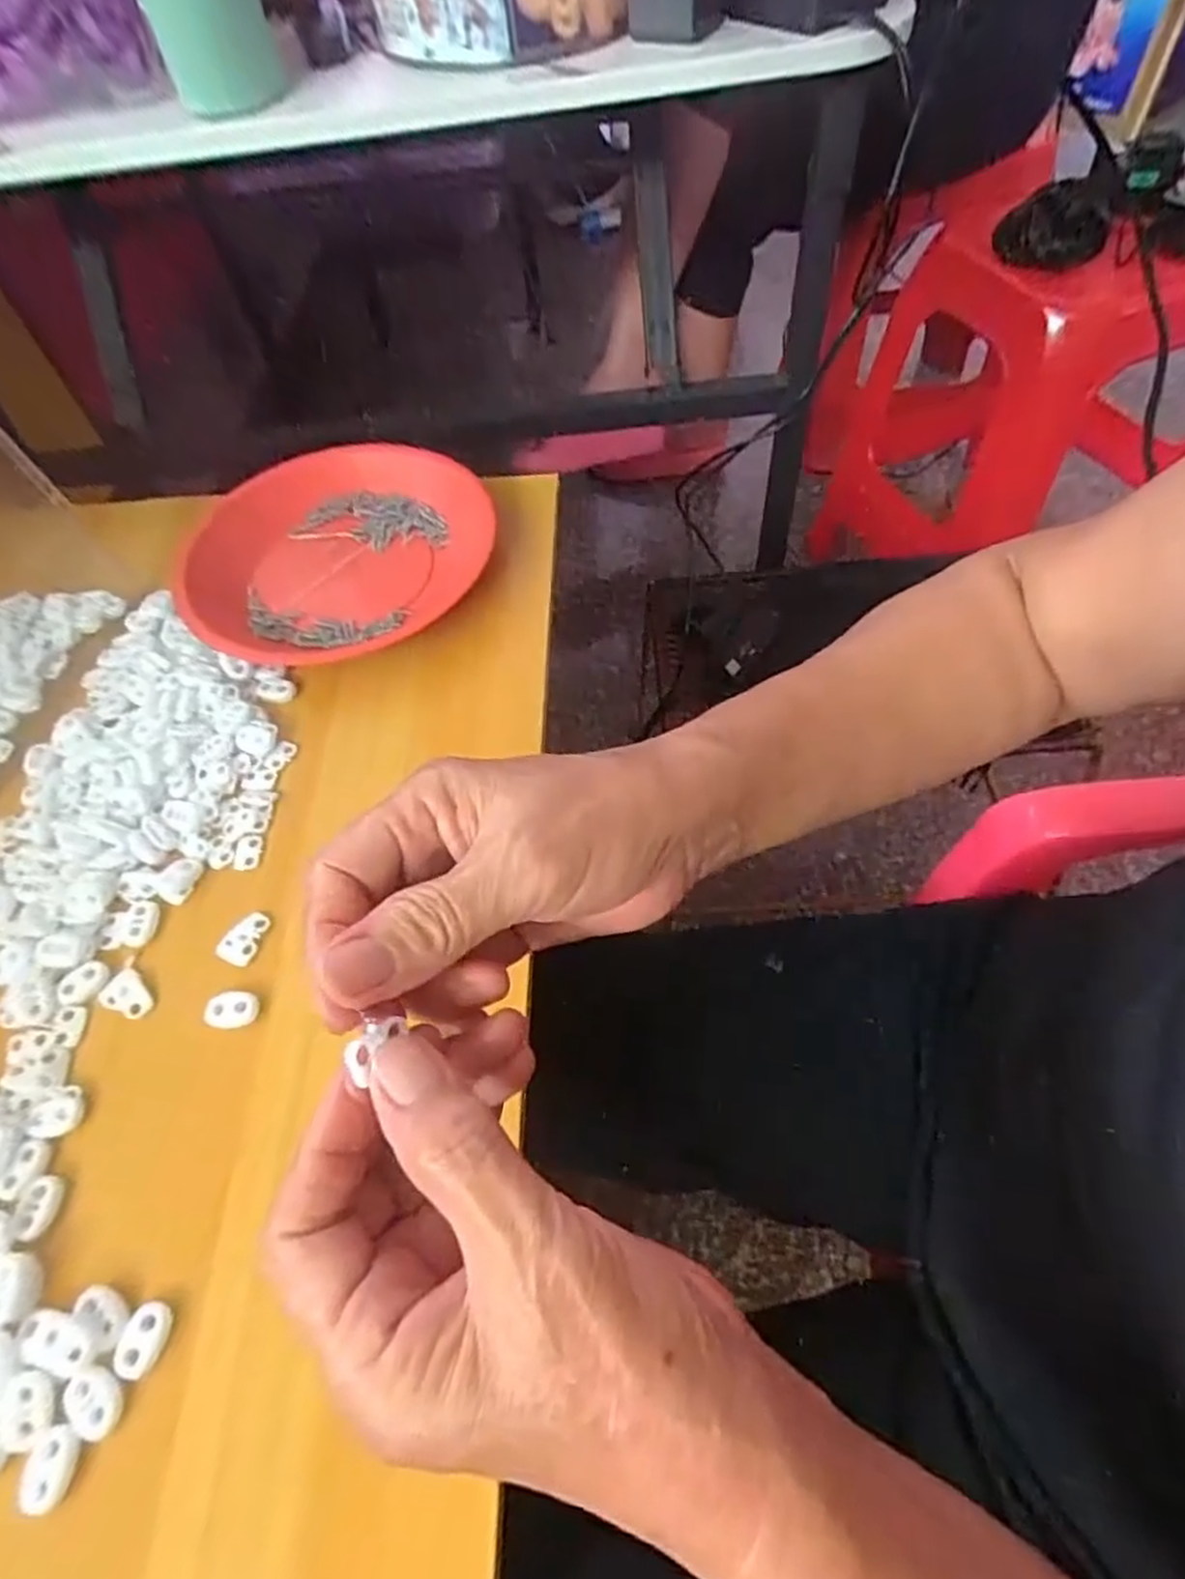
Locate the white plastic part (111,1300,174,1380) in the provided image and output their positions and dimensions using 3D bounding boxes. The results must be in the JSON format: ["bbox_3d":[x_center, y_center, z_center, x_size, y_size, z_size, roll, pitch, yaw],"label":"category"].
[{"bbox_3d":[-0.160,0.196,0.272,0.015,0.005,0.022,15,59,15],"label":"white plastic part"}]

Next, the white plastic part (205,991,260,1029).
[{"bbox_3d":[-0.159,0.097,0.336,0.023,0.005,0.015,-3,57,3],"label":"white plastic part"}]

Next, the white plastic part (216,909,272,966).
[{"bbox_3d":[-0.163,0.068,0.357,0.017,0.004,0.026,15,59,14],"label":"white plastic part"}]

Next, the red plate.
[{"bbox_3d":[-0.162,-0.158,0.494,0.191,0.032,0.181,-2,57,4],"label":"red plate"}]

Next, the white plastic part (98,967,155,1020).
[{"bbox_3d":[-0.211,0.093,0.348,0.026,0.004,0.018,15,59,15],"label":"white plastic part"}]

